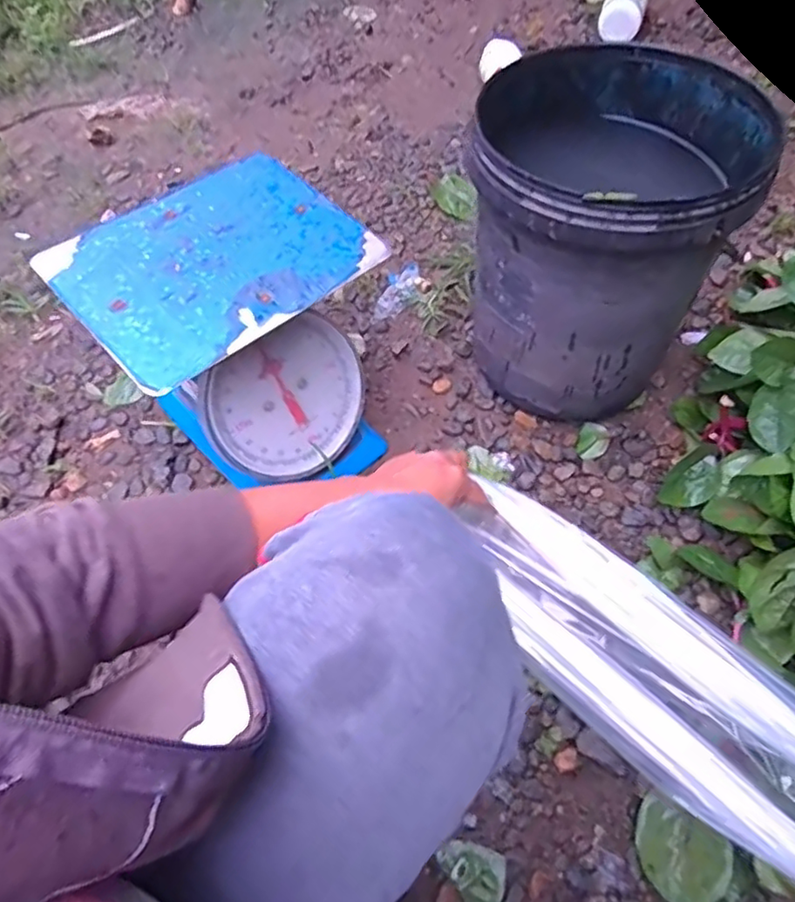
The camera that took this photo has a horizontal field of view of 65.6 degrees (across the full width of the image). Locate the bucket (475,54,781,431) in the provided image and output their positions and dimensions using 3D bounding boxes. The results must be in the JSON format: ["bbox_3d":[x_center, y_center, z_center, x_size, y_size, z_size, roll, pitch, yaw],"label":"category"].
[{"bbox_3d":[0.227,-0.256,0.762,0.281,0.332,0.293,0,60,0],"label":"bucket"}]

